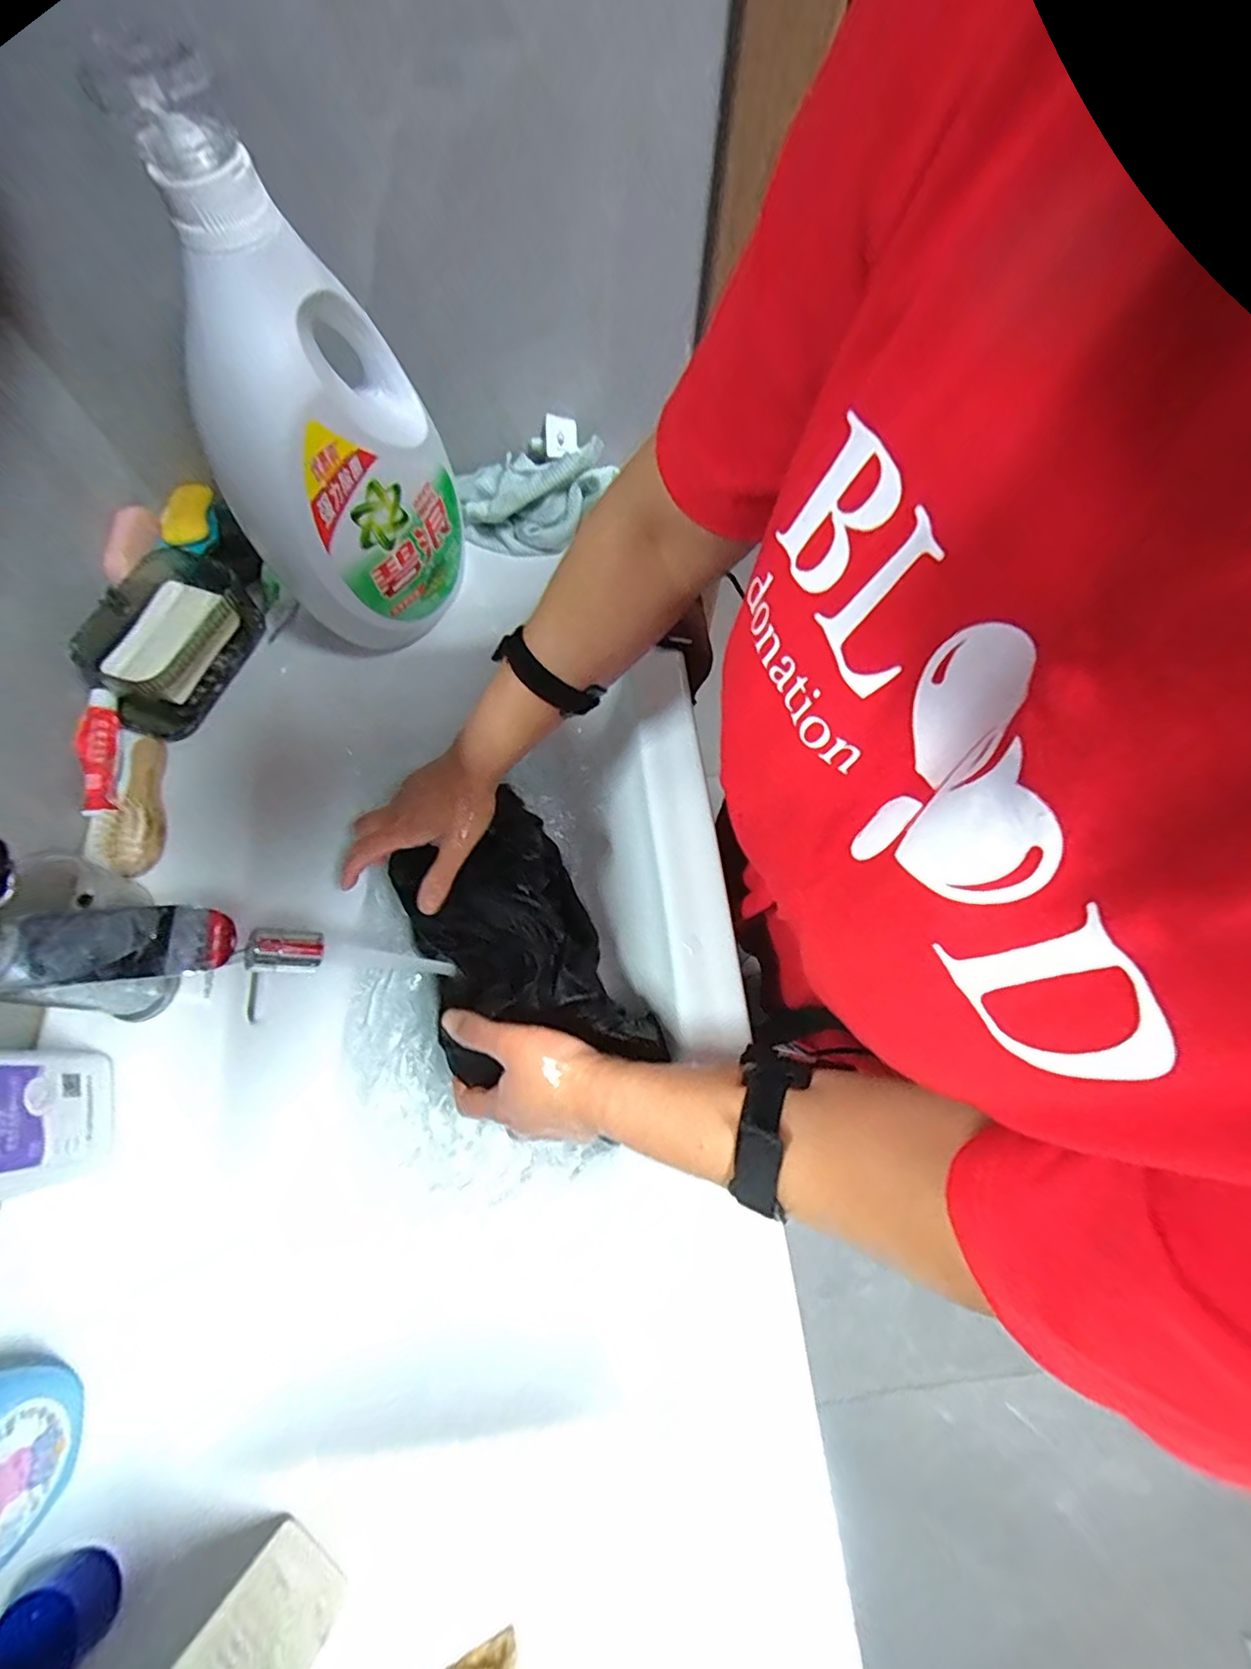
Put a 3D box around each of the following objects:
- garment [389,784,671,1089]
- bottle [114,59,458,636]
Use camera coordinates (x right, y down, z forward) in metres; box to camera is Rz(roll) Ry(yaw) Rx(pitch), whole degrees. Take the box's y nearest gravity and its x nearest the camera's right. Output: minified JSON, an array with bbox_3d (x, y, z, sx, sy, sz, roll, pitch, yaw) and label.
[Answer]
[{"bbox_3d":[-0.095,0.093,0.499,0.142,0.102,0.251,-27,72,-11],"label":"garment"},{"bbox_3d":[-0.212,-0.279,0.442,0.169,0.330,0.101,-33,73,-13],"label":"bottle"}]

